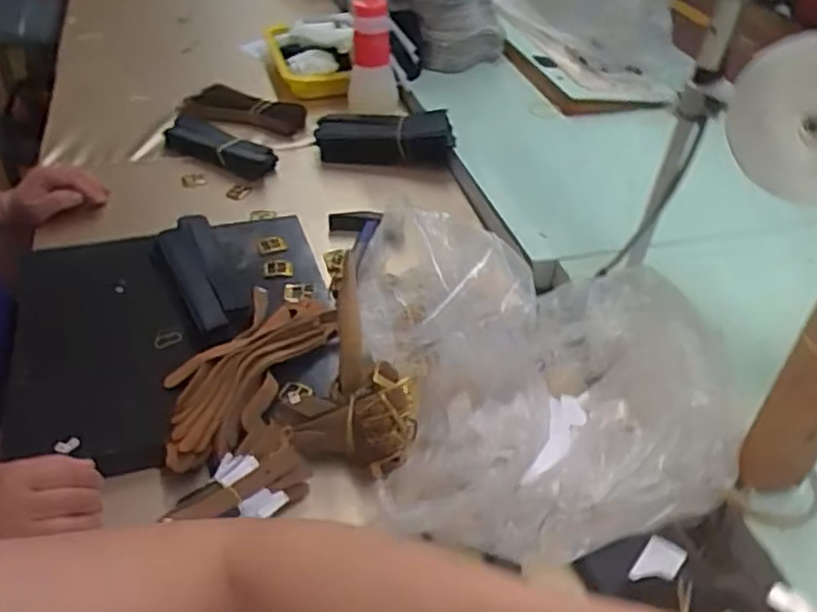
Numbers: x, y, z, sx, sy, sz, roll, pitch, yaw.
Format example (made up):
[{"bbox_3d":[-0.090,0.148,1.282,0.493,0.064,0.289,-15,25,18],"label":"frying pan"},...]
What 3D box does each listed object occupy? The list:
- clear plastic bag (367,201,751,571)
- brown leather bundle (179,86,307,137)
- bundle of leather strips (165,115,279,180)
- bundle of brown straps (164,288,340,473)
[{"bbox_3d":[0.101,0.034,0.645,0.274,0.097,0.353,-1,40,-5],"label":"clear plastic bag"},{"bbox_3d":[-0.243,-0.290,1.099,0.200,0.054,0.070,22,44,22],"label":"brown leather bundle"},{"bbox_3d":[-0.260,-0.213,1.002,0.189,0.044,0.057,25,45,24],"label":"bundle of leather strips"},{"bbox_3d":[-0.157,0.056,0.662,0.097,0.035,0.204,22,44,21],"label":"bundle of brown straps"}]

